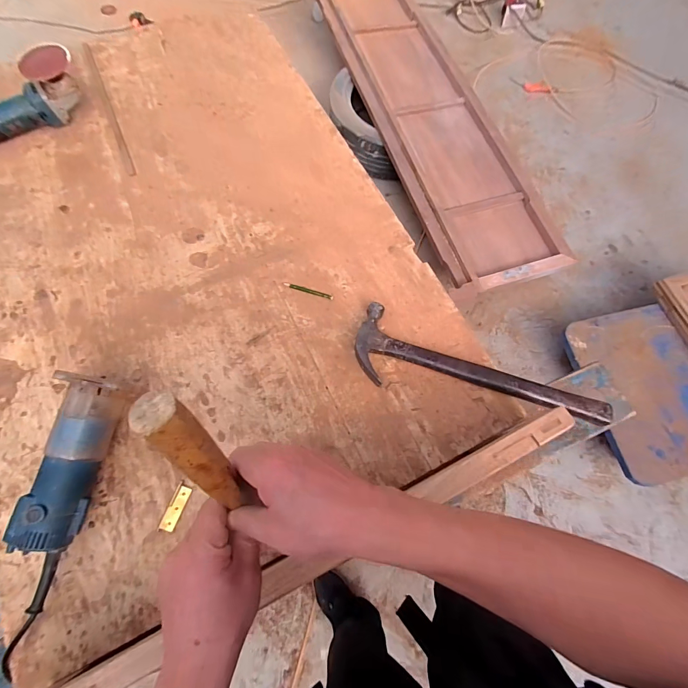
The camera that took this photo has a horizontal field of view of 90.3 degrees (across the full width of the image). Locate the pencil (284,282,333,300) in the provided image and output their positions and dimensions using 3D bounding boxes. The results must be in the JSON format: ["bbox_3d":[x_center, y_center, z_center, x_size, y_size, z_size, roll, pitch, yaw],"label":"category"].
[{"bbox_3d":[-0.064,-0.095,0.612,0.092,0.004,0.008,17,71,3],"label":"pencil"}]

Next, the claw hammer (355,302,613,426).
[{"bbox_3d":[0.219,0.040,0.558,0.402,0.027,0.122,15,71,2],"label":"claw hammer"}]

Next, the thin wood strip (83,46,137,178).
[{"bbox_3d":[-0.524,-0.530,0.760,0.013,0.008,0.430,-23,74,-10],"label":"thin wood strip"}]

